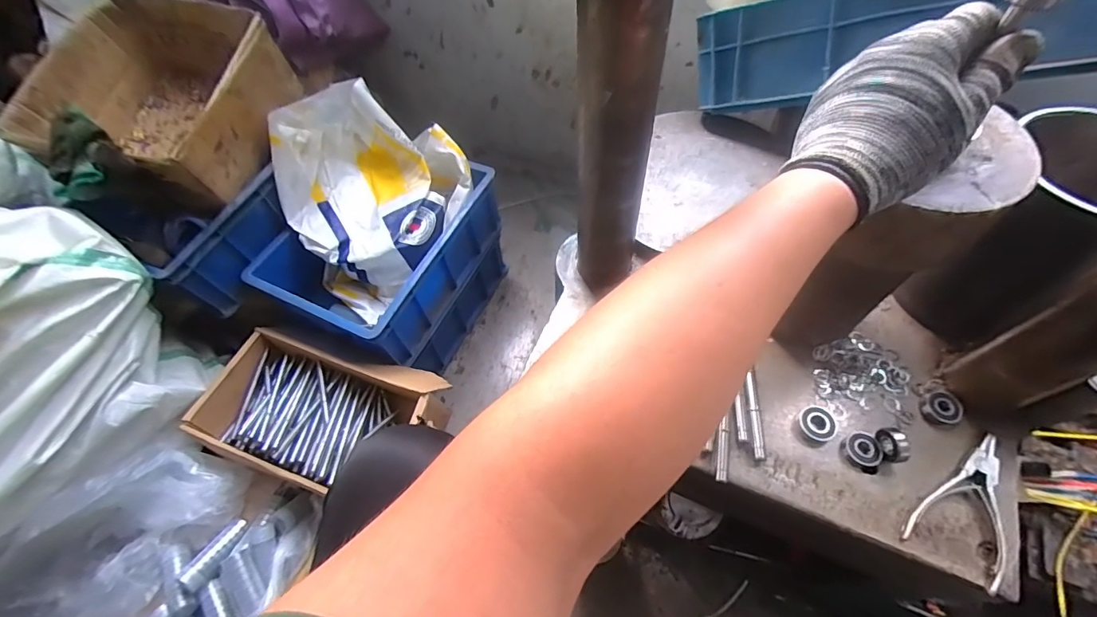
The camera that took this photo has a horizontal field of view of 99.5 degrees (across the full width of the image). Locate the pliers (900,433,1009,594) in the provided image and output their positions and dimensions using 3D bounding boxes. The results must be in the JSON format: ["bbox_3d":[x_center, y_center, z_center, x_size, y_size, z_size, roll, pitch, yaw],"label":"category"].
[{"bbox_3d":[0.371,0.168,0.403,0.071,0.013,0.124,35,67,22],"label":"pliers"}]

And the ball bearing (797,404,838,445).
[{"bbox_3d":[0.261,0.111,0.448,0.037,0.011,0.034,-2,59,3],"label":"ball bearing"}]

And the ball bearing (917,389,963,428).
[{"bbox_3d":[0.379,0.097,0.448,0.038,0.011,0.032,-18,60,-7],"label":"ball bearing"}]

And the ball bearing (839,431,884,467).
[{"bbox_3d":[0.293,0.132,0.433,0.030,0.013,0.030,-2,59,3],"label":"ball bearing"}]

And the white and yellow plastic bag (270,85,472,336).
[{"bbox_3d":[-0.316,-0.208,0.845,0.278,0.242,0.323,37,68,22],"label":"white and yellow plastic bag"}]

